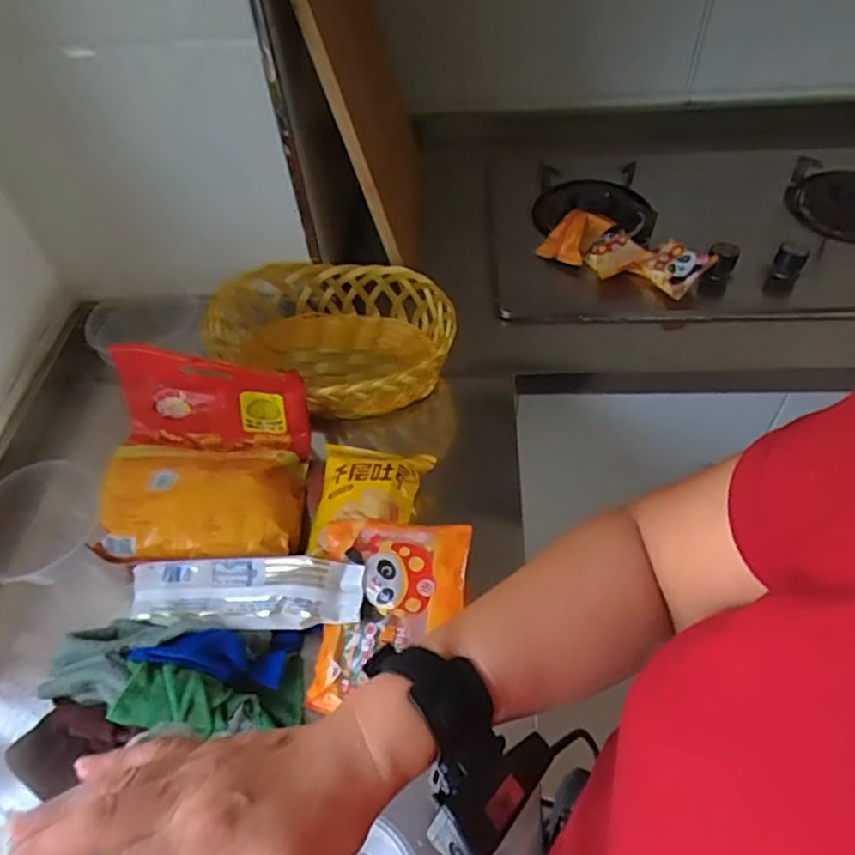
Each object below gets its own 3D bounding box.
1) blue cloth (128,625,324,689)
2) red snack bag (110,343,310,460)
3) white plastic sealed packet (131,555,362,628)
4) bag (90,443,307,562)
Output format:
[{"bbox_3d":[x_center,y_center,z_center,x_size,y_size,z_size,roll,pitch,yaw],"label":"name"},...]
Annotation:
[{"bbox_3d":[-0.179,0.207,0.590,0.158,0.026,0.053,9,49,-22],"label":"blue cloth"},{"bbox_3d":[-0.241,-0.023,0.725,0.211,0.134,0.040,2,52,6],"label":"red snack bag"},{"bbox_3d":[-0.171,0.153,0.612,0.221,0.032,0.059,0,52,4],"label":"white plastic sealed packet"},{"bbox_3d":[-0.237,0.069,0.690,0.198,0.051,0.150,-5,52,0],"label":"bag"}]

